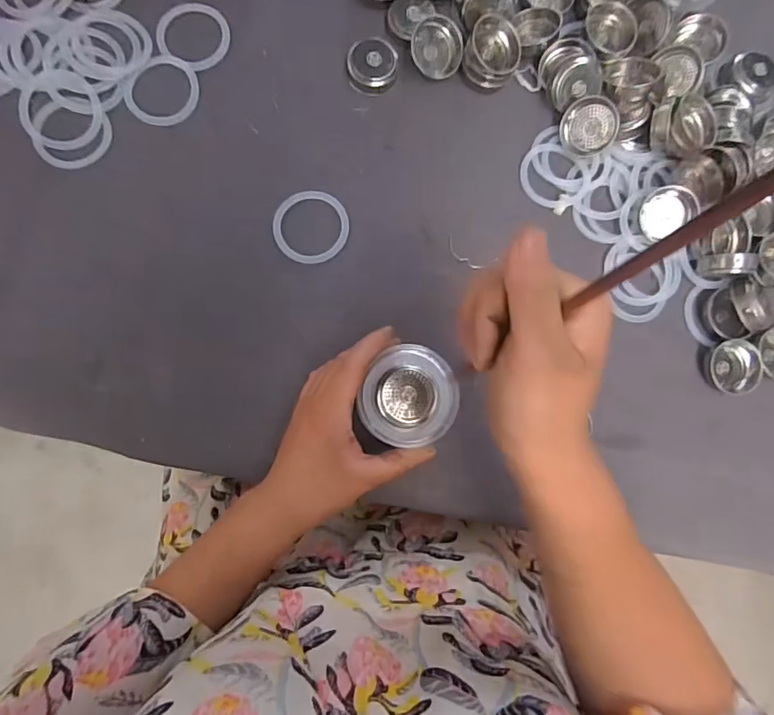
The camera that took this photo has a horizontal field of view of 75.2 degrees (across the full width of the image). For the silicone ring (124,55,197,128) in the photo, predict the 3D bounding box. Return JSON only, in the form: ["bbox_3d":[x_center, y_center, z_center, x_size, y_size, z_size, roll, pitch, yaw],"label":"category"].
[{"bbox_3d":[-0.179,-0.213,0.399,0.057,0.006,0.060,1,83,-6],"label":"silicone ring"}]

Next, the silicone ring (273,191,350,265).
[{"bbox_3d":[-0.059,-0.102,0.393,0.056,0.010,0.061,1,83,-6],"label":"silicone ring"}]

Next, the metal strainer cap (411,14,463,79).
[{"bbox_3d":[0.041,-0.257,0.418,0.042,0.015,0.043,-2,113,-6],"label":"metal strainer cap"}]

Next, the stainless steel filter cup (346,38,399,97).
[{"bbox_3d":[-0.012,-0.239,0.412,0.040,0.015,0.040,1,83,-6],"label":"stainless steel filter cup"}]

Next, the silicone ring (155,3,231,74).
[{"bbox_3d":[-0.157,-0.263,0.407,0.062,0.004,0.055,31,81,-2],"label":"silicone ring"}]

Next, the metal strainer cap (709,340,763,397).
[{"bbox_3d":[0.286,0.009,0.416,0.041,0.017,0.044,1,83,-6],"label":"metal strainer cap"}]

